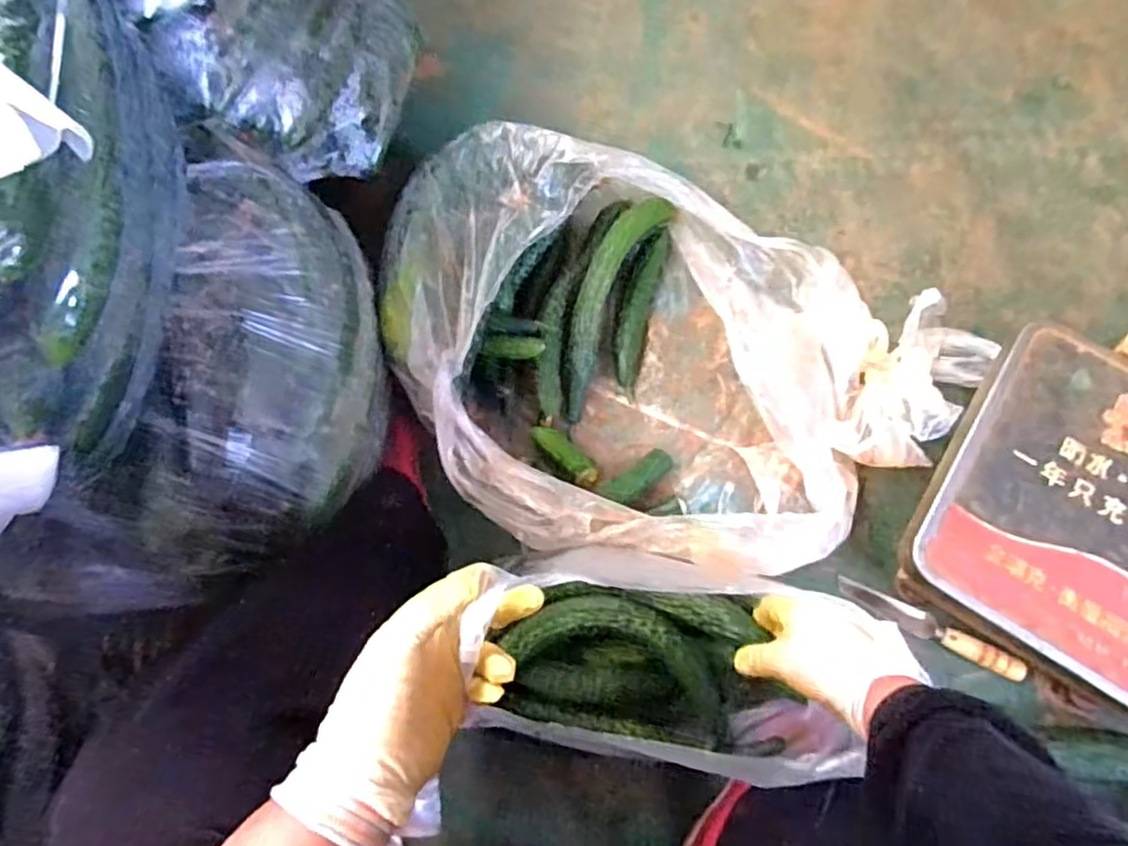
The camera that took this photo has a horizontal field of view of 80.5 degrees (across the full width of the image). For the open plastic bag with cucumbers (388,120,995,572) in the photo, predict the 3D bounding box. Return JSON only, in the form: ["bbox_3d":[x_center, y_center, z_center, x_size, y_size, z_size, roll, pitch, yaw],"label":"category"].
[{"bbox_3d":[0.115,-0.056,0.730,0.633,0.200,0.444,25,75,6],"label":"open plastic bag with cucumbers"}]

